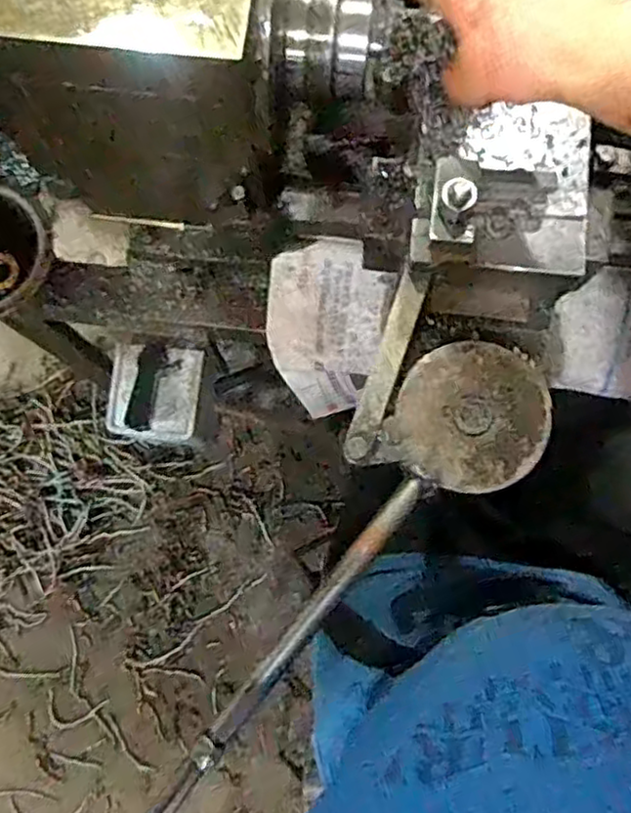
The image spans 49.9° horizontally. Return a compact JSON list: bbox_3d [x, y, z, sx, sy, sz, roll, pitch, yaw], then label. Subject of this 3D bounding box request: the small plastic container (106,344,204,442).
[{"bbox_3d":[-0.162,-0.015,0.682,0.088,0.021,0.095,7,79,2],"label":"small plastic container"}]

